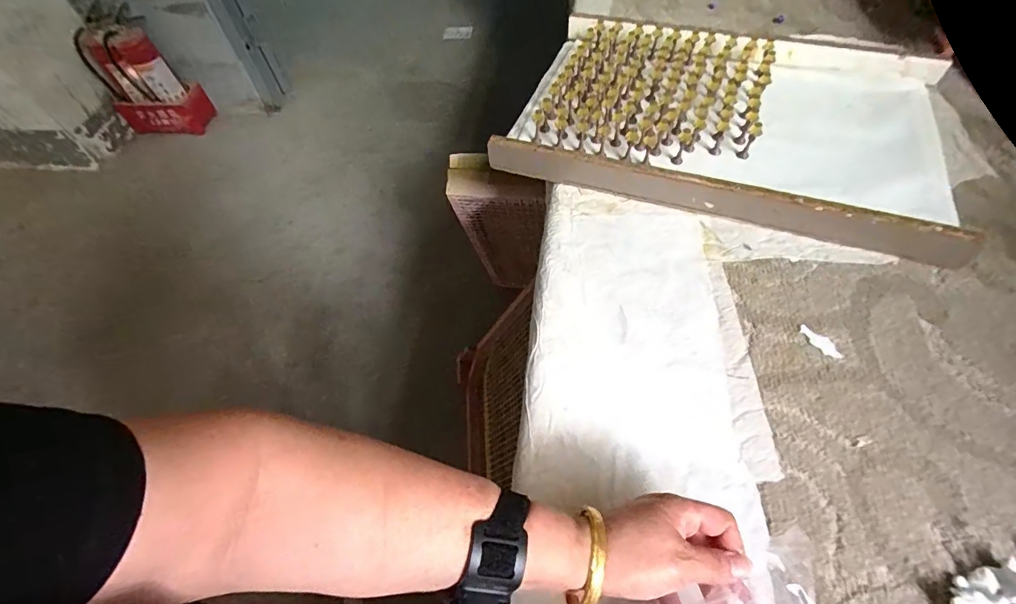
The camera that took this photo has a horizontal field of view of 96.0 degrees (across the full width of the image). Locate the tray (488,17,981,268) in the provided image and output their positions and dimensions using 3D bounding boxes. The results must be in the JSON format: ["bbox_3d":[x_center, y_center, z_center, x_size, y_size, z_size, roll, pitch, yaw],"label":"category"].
[{"bbox_3d":[0.320,-0.292,0.684,0.577,0.054,0.403,16,59,16],"label":"tray"}]

